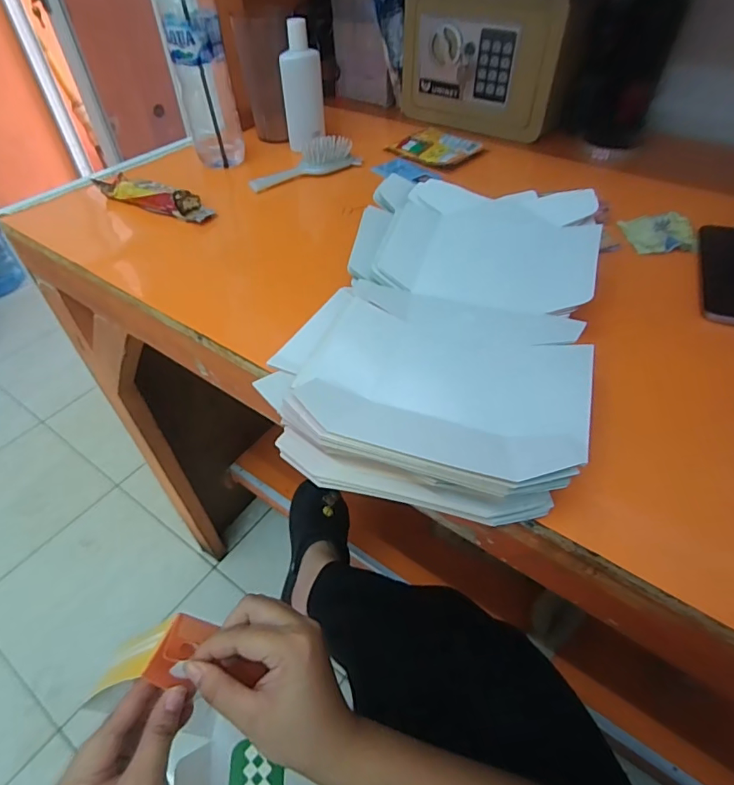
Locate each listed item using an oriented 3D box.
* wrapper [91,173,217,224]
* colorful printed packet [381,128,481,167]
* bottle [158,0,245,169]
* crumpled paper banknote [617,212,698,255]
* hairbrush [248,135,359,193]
[{"bbox_3d":[-0.252,-0.232,0.568,0.160,0.027,0.039,20,50,18],"label":"wrapper"},{"bbox_3d":[0.094,-0.343,0.666,0.118,0.015,0.083,30,54,26],"label":"colorful printed packet"},{"bbox_3d":[-0.202,-0.398,0.584,0.064,0.217,0.062,-11,47,-9],"label":"bottle"},{"bbox_3d":[0.312,-0.170,0.505,0.070,0.008,0.065,-3,47,-2],"label":"crumpled paper banknote"},{"bbox_3d":[-0.084,-0.300,0.622,0.149,0.037,0.034,-23,50,-19],"label":"hairbrush"}]

